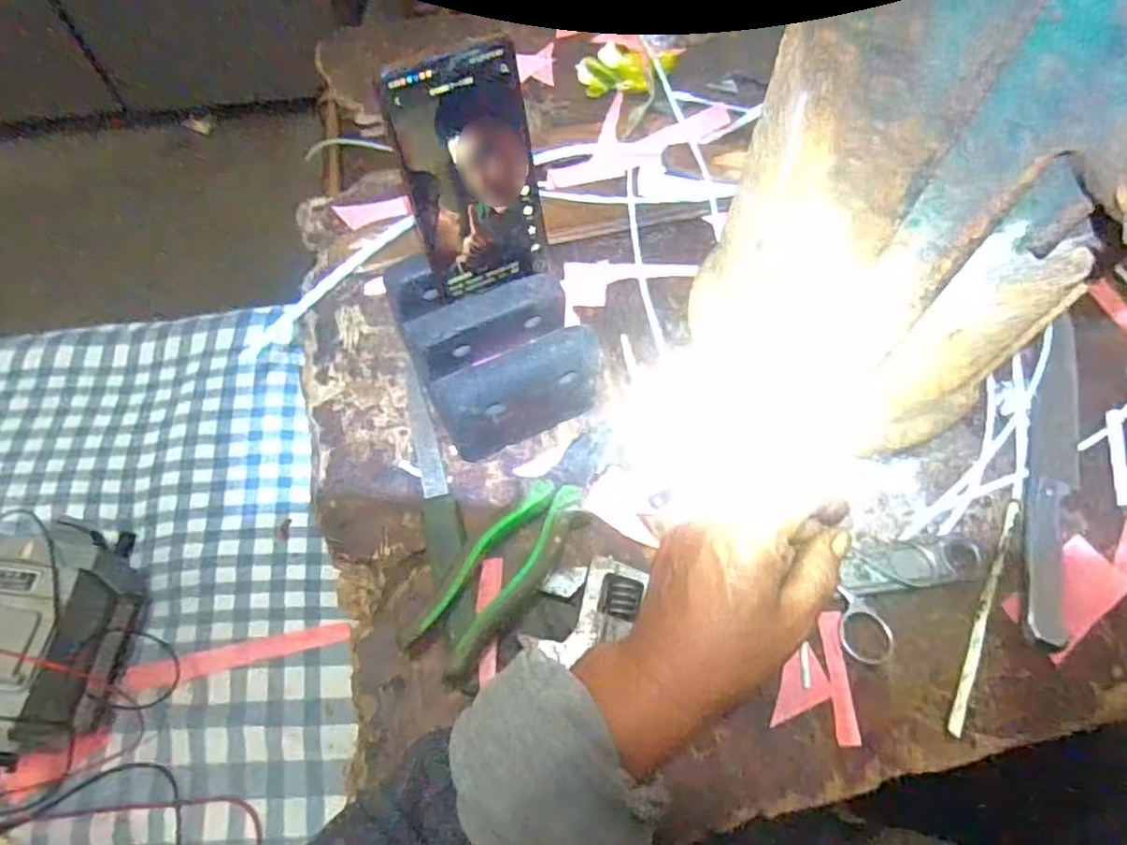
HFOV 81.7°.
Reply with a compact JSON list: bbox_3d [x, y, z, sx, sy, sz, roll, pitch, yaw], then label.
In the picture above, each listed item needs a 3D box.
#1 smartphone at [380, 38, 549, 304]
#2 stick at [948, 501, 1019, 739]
[{"bbox_3d":[-0.051,-0.140,0.382,0.075,0.135,0.005,-24,47,-15],"label":"smartphone"},{"bbox_3d":[0.258,0.114,0.397,0.008,0.007,0.157,27,67,12],"label":"stick"}]

